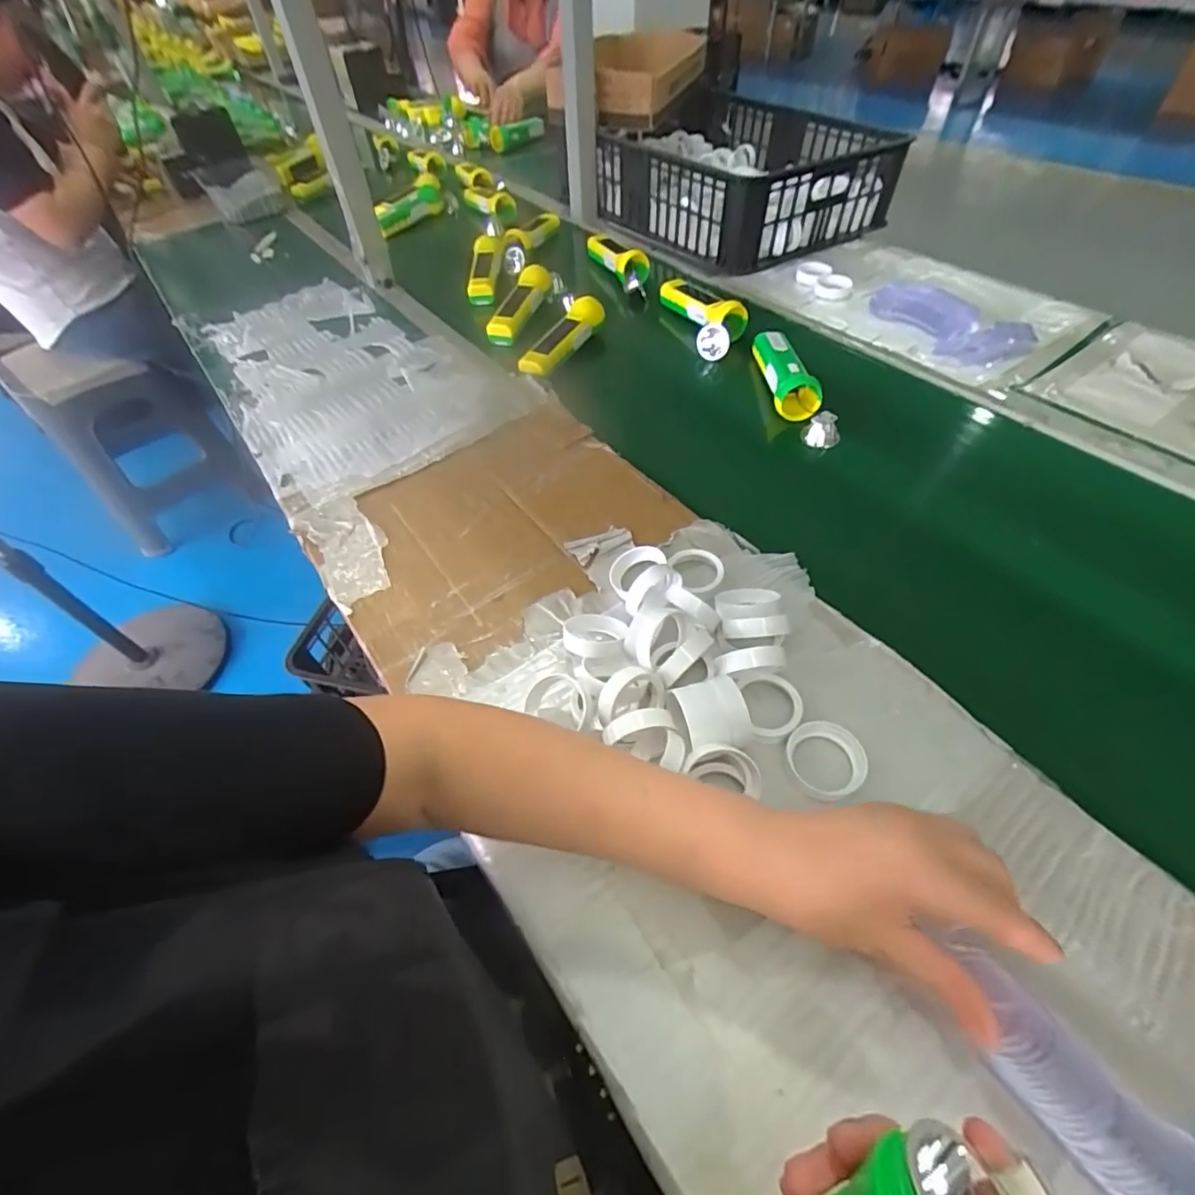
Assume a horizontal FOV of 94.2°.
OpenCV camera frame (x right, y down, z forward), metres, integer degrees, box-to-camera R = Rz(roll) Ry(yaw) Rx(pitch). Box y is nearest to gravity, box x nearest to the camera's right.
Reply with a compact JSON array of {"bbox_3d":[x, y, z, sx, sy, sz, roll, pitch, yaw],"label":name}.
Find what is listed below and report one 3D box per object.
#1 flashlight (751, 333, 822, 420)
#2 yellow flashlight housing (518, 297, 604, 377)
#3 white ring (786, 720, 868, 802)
[{"bbox_3d":[0.238,-0.281,0.703,0.058,0.052,0.152,0,51,2],"label":"flashlight"},{"bbox_3d":[-0.046,-0.369,0.770,0.047,0.042,0.183,21,55,19],"label":"yellow flashlight housing"},{"bbox_3d":[0.164,0.114,0.394,0.048,0.016,0.051,-1,51,2],"label":"white ring"}]

